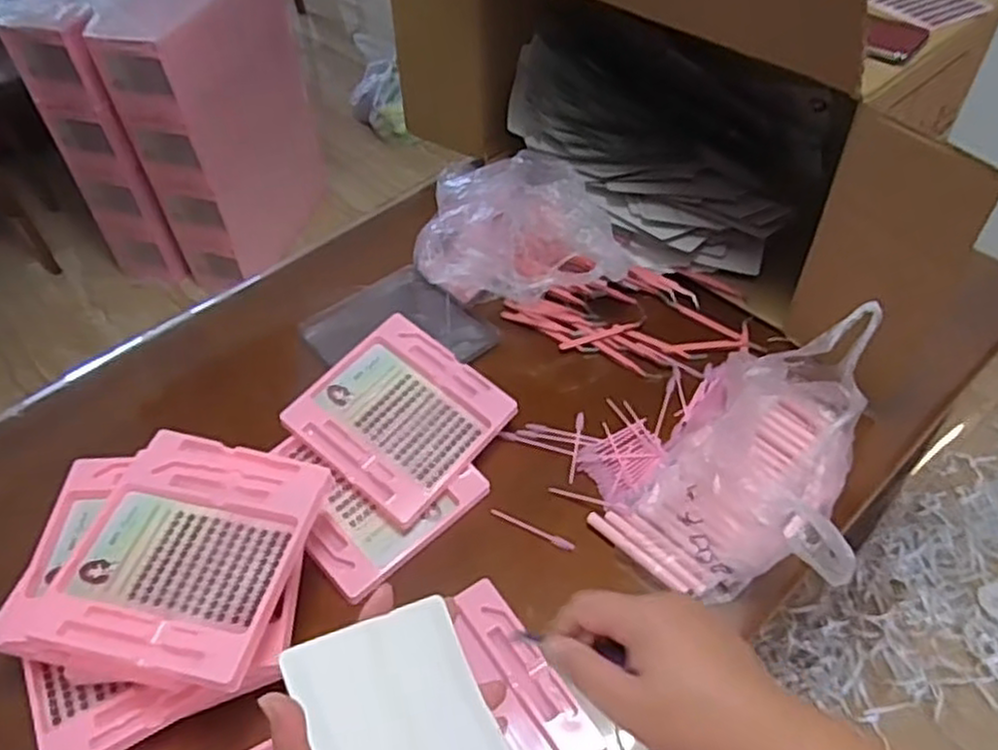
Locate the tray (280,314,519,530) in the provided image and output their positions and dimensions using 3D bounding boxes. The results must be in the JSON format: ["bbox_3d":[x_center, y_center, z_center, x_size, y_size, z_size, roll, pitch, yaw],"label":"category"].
[{"bbox_3d":[-0.111,0.041,0.836,0.193,0.018,0.182,37,65,17],"label":"tray"}]

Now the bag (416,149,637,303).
[{"bbox_3d":[0.032,-0.183,0.974,0.274,0.136,0.176,-1,49,2],"label":"bag"}]

